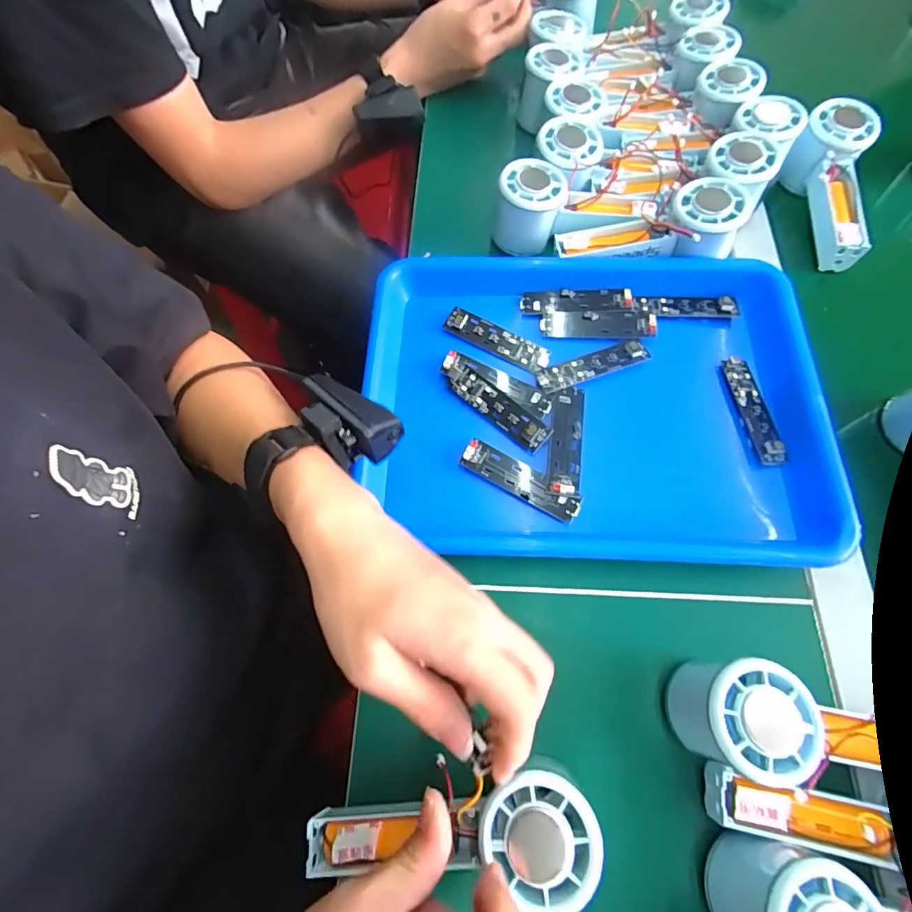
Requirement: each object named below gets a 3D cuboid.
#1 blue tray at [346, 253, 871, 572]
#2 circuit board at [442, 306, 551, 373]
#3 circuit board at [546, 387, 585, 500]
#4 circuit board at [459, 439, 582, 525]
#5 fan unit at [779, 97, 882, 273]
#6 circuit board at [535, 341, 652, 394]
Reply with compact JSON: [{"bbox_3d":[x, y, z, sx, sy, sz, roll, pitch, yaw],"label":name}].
[{"bbox_3d":[0.099,-0.044,0.369,0.332,0.031,0.247,3,67,2],"label":"blue tray"},{"bbox_3d":[0.033,-0.098,0.401,0.092,0.006,0.024,28,70,12],"label":"circuit board"},{"bbox_3d":[0.083,-0.013,0.361,0.024,0.005,0.090,7,67,4],"label":"circuit board"},{"bbox_3d":[0.047,0.017,0.352,0.090,0.007,0.024,29,71,13],"label":"circuit board"},{"bbox_3d":[0.338,-0.241,0.441,0.050,0.061,0.149,3,84,2],"label":"fan unit"},{"bbox_3d":[0.109,-0.073,0.384,0.088,0.009,0.024,-16,68,-6],"label":"circuit board"}]

